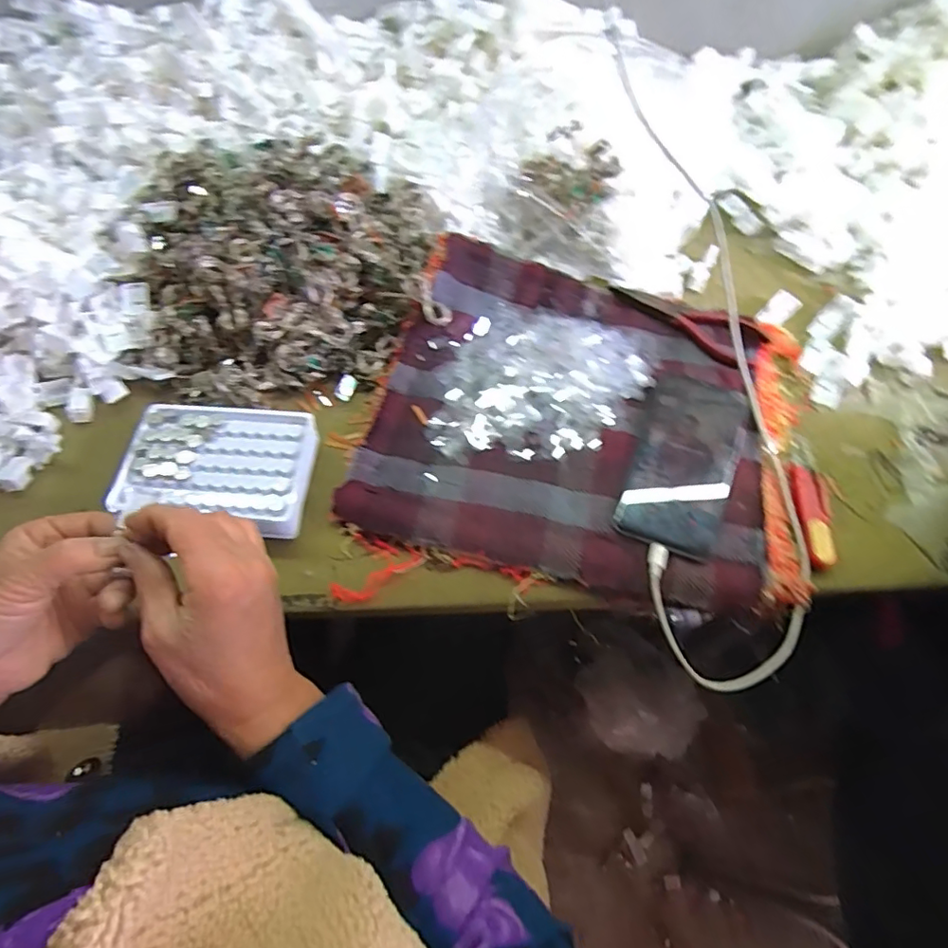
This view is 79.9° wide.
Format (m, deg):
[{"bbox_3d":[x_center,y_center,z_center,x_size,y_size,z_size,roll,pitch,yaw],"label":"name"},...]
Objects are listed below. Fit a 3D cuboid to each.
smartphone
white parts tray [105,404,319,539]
[{"bbox_3d":[0.168,-0.012,0.447,0.077,0.013,0.158,20,62,9],"label":"smartphone"},{"bbox_3d":[-0.191,-0.008,0.428,0.134,0.019,0.095,6,67,0],"label":"white parts tray"}]

